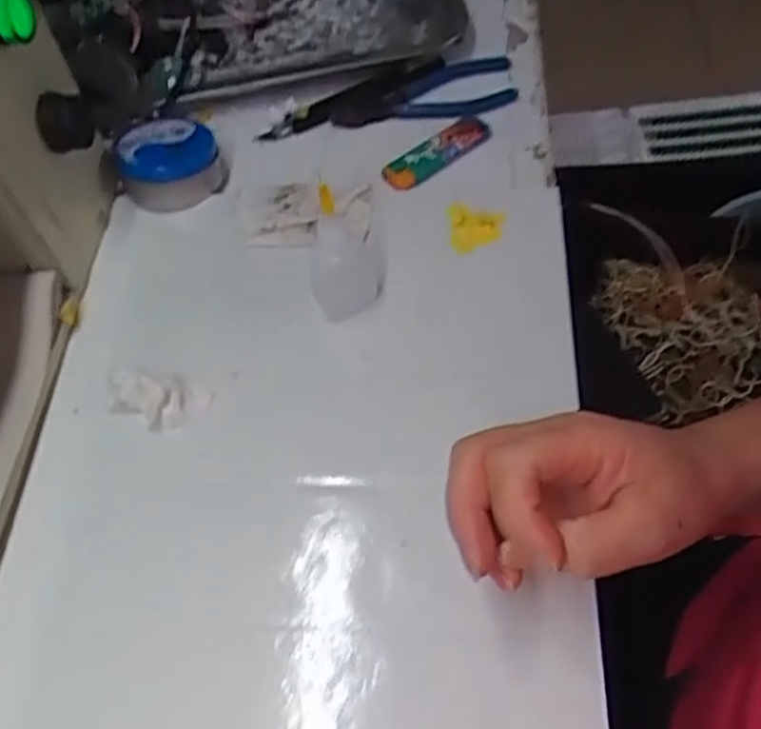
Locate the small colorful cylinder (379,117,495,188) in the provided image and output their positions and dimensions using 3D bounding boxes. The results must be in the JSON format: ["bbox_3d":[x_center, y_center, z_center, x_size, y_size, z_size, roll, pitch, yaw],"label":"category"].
[{"bbox_3d":[0.038,-0.141,0.500,0.084,0.013,0.019,-33,61,-15],"label":"small colorful cylinder"}]

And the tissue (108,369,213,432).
[{"bbox_3d":[-0.117,0.017,0.401,0.047,0.027,0.028,14,60,13],"label":"tissue"}]

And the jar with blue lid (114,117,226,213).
[{"bbox_3d":[-0.136,-0.132,0.491,0.059,0.033,0.058,-2,58,3],"label":"jar with blue lid"}]

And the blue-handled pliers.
[{"bbox_3d":[0.031,-0.186,0.517,0.127,0.012,0.050,-11,58,-2],"label":"blue-handled pliers"}]

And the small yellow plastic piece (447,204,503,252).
[{"bbox_3d":[0.056,-0.080,0.451,0.032,0.010,0.034,6,58,9],"label":"small yellow plastic piece"}]

